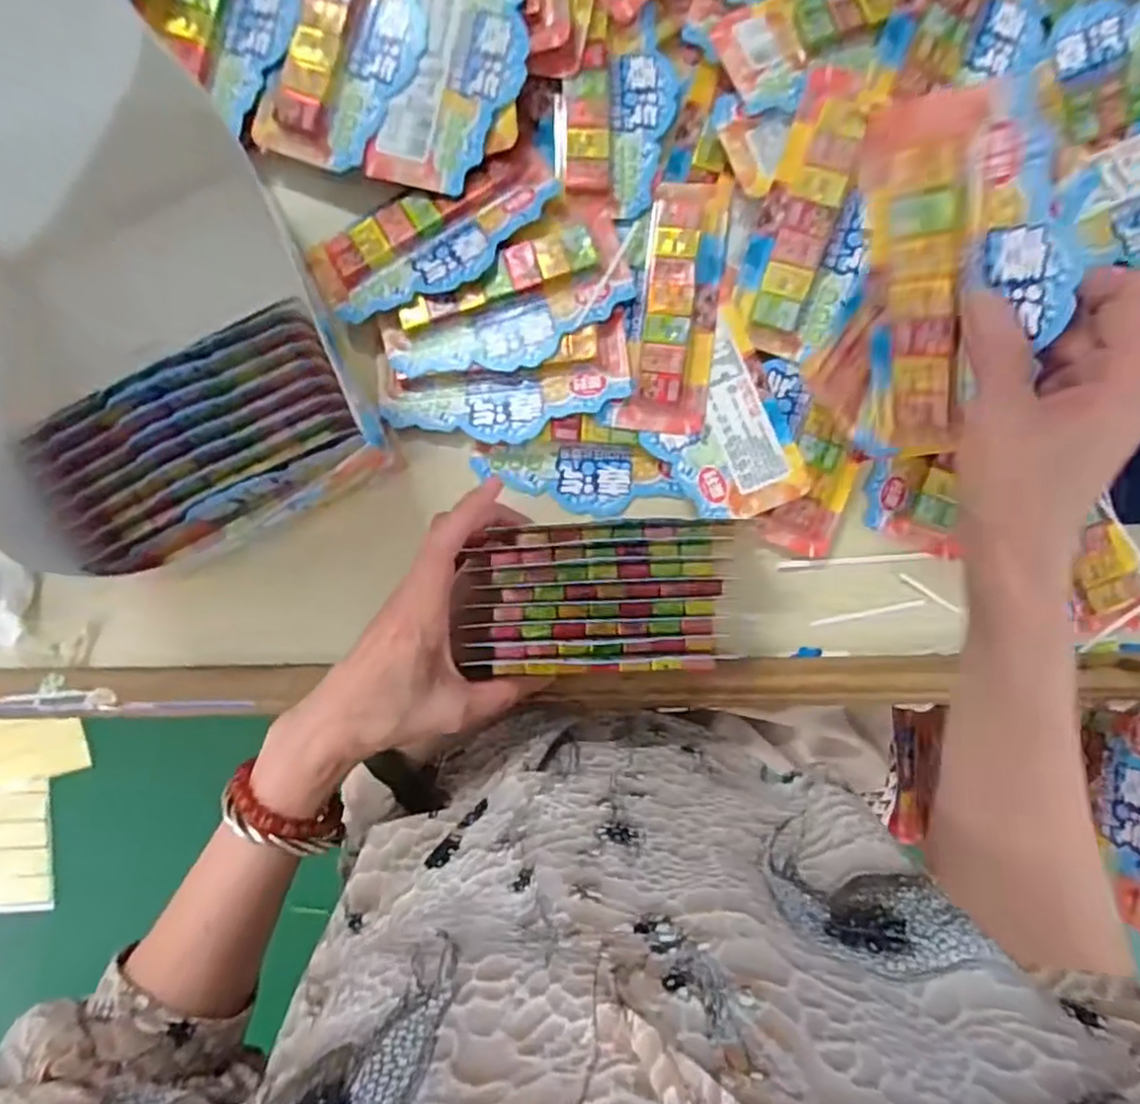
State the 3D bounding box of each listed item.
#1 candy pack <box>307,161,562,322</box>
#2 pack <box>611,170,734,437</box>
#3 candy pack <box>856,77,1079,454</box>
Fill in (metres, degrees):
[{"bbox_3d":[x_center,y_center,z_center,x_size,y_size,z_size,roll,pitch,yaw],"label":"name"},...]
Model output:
[{"bbox_3d":[-0.075,-0.178,0.387,0.144,0.014,0.054,-20,91,-1],"label":"candy pack"},{"bbox_3d":[0.062,-0.142,0.391,0.049,0.014,0.145,8,91,-1],"label":"pack"},{"bbox_3d":[0.162,-0.108,0.287,0.077,0.013,0.148,15,130,37],"label":"candy pack"}]

